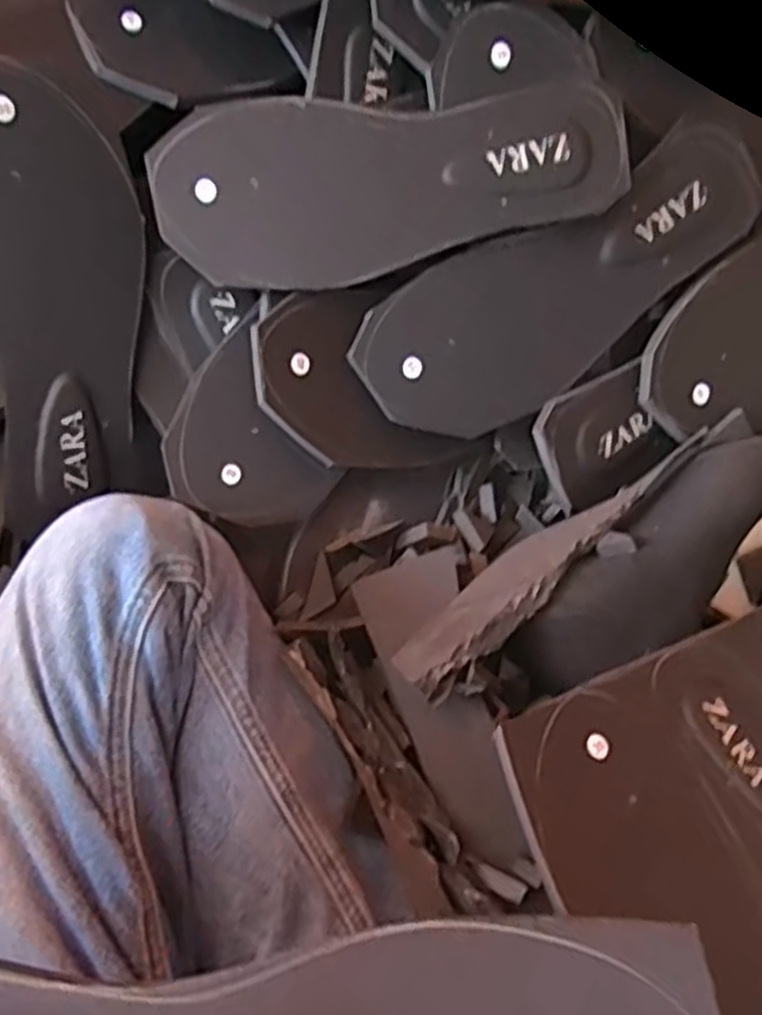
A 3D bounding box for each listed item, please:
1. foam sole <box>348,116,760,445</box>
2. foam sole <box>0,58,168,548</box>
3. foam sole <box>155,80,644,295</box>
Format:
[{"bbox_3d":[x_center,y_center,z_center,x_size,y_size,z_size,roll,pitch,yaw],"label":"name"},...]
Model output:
[{"bbox_3d":[0.109,-0.126,0.463,0.251,0.007,0.099,-31,104,-3],"label":"foam sole"},{"bbox_3d":[-0.178,-0.109,0.439,0.094,0.012,0.236,-13,114,-23],"label":"foam sole"},{"bbox_3d":[0.007,-0.176,0.436,0.253,0.010,0.099,-7,100,-3],"label":"foam sole"}]

